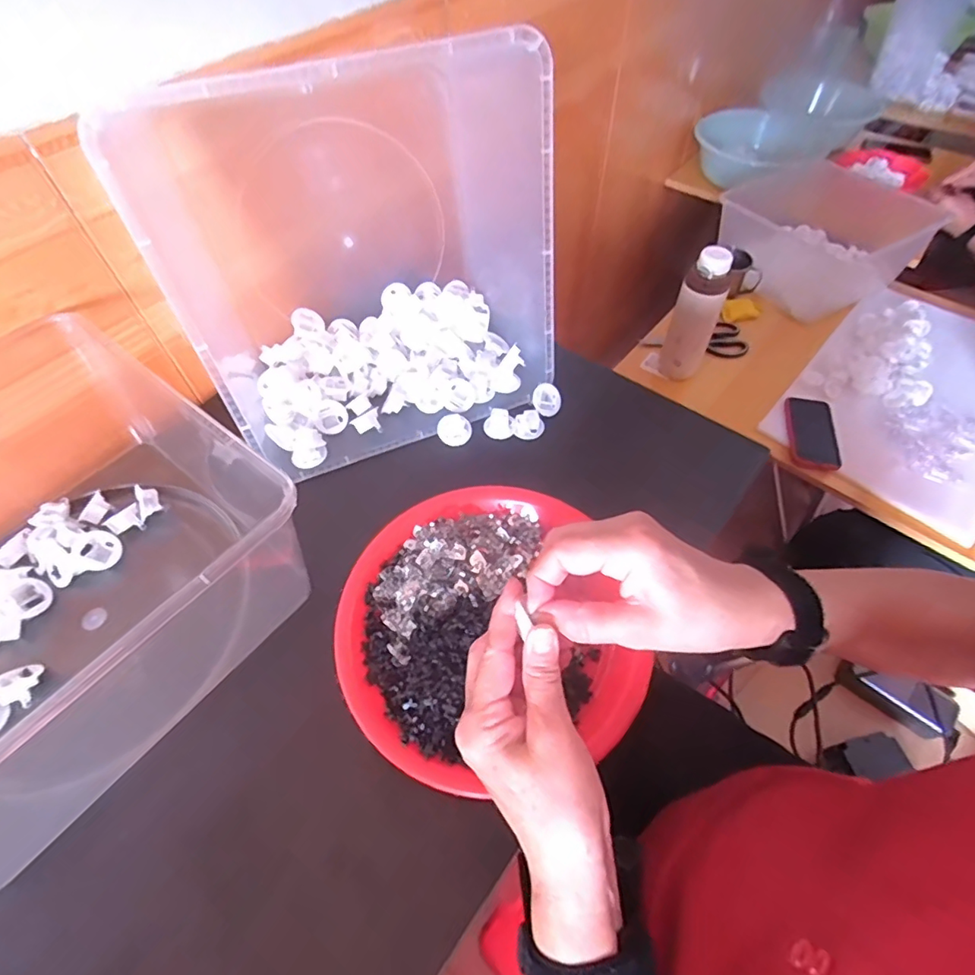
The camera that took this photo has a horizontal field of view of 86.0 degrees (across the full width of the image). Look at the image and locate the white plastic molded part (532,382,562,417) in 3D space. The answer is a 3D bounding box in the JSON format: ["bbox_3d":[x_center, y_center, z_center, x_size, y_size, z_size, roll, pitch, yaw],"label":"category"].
[{"bbox_3d":[0.061,-0.090,0.536,0.030,0.014,0.032,5,56,3],"label":"white plastic molded part"}]

